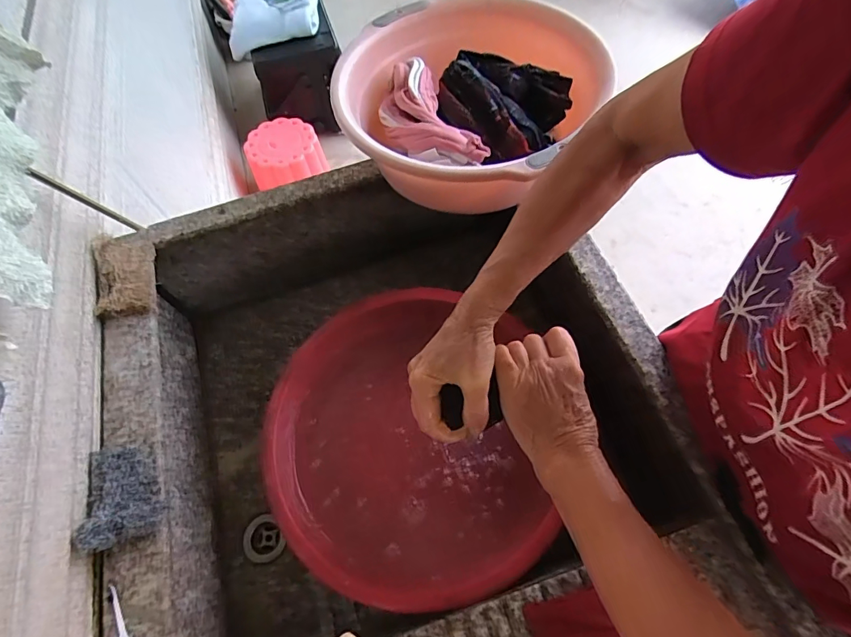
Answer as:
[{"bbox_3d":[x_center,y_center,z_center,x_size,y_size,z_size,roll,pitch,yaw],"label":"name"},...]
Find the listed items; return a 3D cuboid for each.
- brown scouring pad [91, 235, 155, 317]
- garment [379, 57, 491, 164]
[{"bbox_3d":[-0.373,-0.061,0.552,0.060,0.033,0.119,-16,63,-5],"label":"brown scouring pad"},{"bbox_3d":[-0.003,-0.240,0.544,0.077,0.052,0.190,-23,64,-8],"label":"garment"}]

